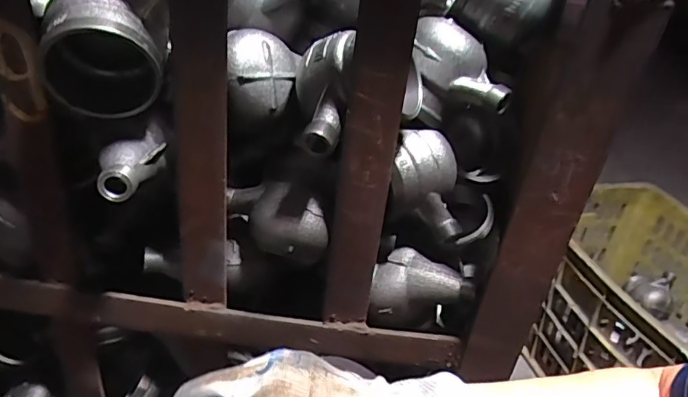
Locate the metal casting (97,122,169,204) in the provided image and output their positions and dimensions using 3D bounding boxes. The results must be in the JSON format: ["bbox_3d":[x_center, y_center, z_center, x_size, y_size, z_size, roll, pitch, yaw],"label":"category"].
[{"bbox_3d":[-0.165,-0.026,0.391,0.041,0.034,0.067,12,43,8],"label":"metal casting"}]

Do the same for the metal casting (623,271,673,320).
[{"bbox_3d":[0.673,0.202,1.126,0.099,0.079,0.062,28,36,31],"label":"metal casting"}]

